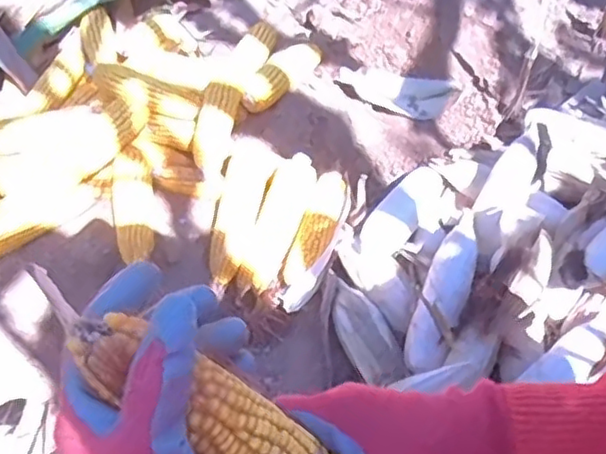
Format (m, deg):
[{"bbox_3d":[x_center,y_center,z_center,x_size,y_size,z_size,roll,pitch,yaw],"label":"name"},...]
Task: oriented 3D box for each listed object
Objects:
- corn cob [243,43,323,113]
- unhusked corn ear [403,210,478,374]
[{"bbox_3d":[-0.030,-0.235,0.989,0.055,0.049,0.178,21,43,19],"label":"corn cob"},{"bbox_3d":[0.177,0.071,0.790,0.056,0.042,0.220,14,60,20],"label":"unhusked corn ear"}]

